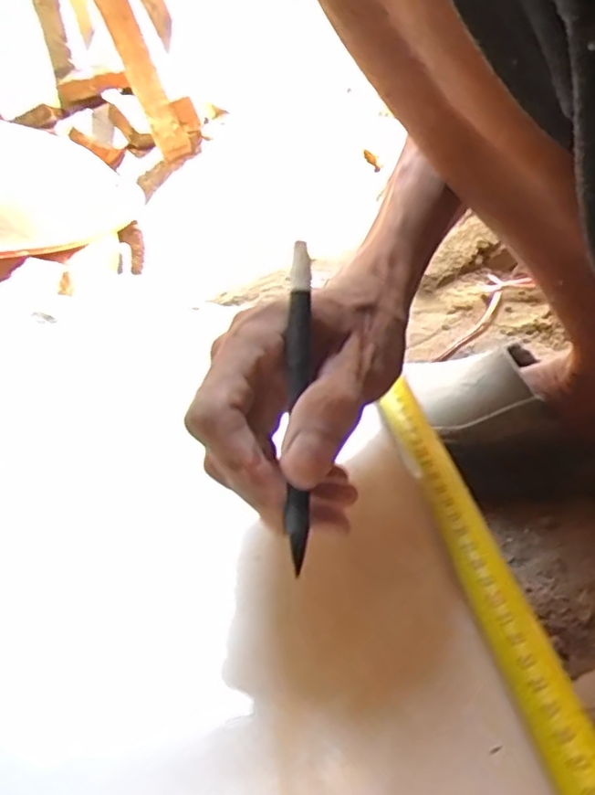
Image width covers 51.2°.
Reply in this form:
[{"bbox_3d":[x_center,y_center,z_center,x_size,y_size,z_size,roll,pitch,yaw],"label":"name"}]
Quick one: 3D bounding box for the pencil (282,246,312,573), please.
[{"bbox_3d":[0.000,0.000,0.244,0.009,0.009,0.131,-1,79,1],"label":"pencil"}]

